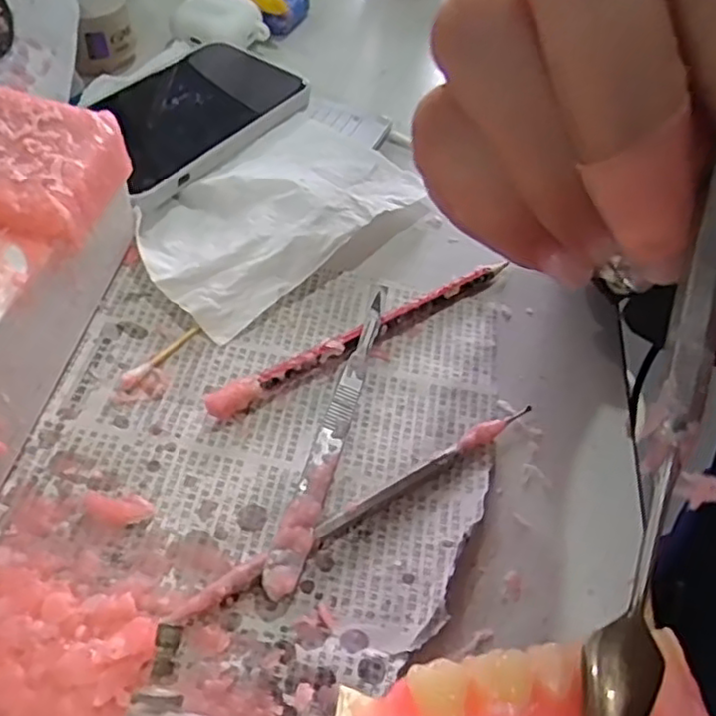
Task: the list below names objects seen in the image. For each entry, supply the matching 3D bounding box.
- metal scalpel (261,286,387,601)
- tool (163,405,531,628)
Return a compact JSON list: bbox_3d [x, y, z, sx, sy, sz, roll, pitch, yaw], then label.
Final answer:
[{"bbox_3d":[-0.007,0.024,0.257,0.011,0.012,0.138,17,50,5],"label":"metal scalpel"},{"bbox_3d":[0.004,0.051,0.240,0.151,0.009,0.007,-26,59,-27],"label":"tool"}]

